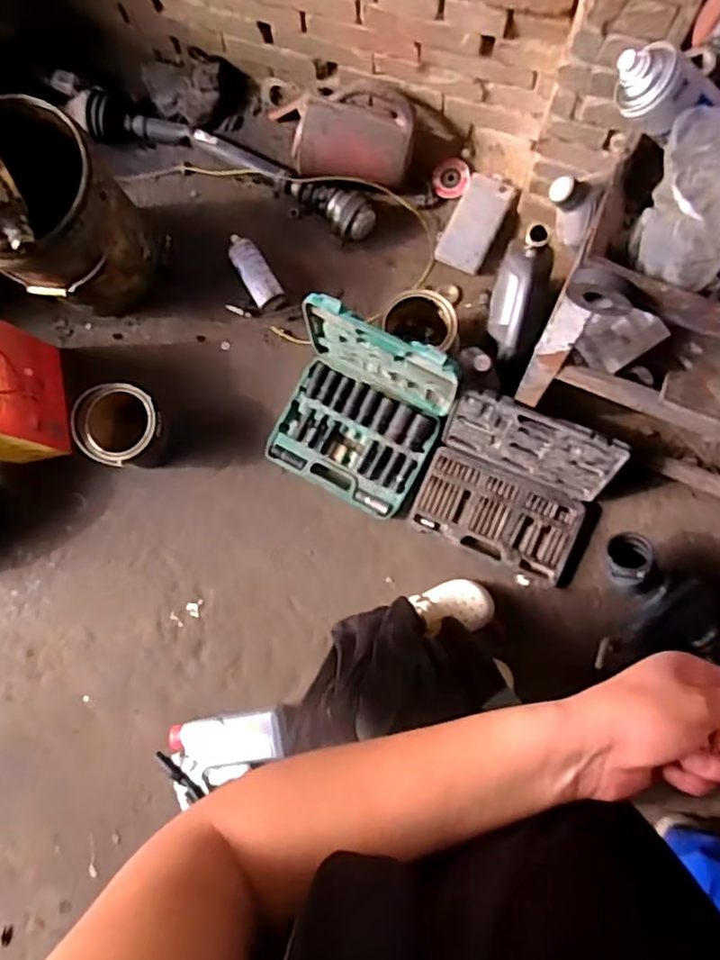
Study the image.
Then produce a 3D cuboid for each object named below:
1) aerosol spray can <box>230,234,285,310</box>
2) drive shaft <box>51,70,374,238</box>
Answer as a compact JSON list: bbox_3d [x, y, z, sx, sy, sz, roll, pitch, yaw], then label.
[{"bbox_3d":[-0.244,-0.479,1.470,0.071,0.057,0.190,-32,83,2],"label":"aerosol spray can"},{"bbox_3d":[-0.361,-0.747,1.478,0.854,0.106,0.121,25,88,7],"label":"drive shaft"}]

